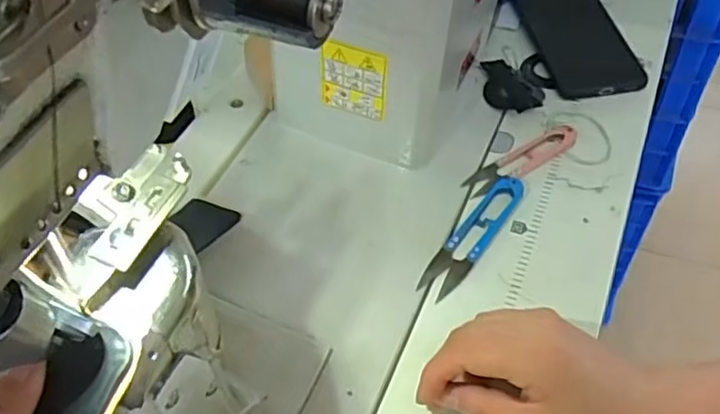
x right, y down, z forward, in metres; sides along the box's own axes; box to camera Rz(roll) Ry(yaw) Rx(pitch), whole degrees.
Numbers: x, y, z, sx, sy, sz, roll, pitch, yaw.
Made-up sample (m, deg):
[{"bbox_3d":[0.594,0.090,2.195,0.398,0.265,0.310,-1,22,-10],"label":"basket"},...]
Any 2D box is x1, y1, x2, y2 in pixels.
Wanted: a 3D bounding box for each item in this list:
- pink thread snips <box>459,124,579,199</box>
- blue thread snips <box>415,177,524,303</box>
[{"bbox_3d":[0.127,-0.038,0.501,0.100,0.007,0.025,-26,52,-16],"label":"pink thread snips"},{"bbox_3d":[0.082,0.018,0.459,0.028,0.010,0.113,29,57,26],"label":"blue thread snips"}]

